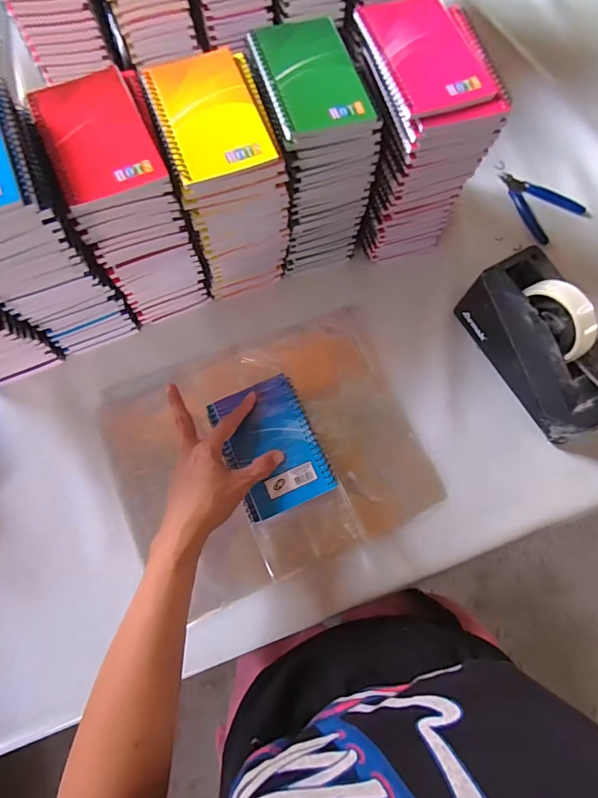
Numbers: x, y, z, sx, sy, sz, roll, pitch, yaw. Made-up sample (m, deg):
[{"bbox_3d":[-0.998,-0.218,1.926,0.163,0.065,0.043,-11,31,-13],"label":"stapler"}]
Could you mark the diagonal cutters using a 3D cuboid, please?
[{"bbox_3d":[0.333,-0.282,0.591,0.084,0.010,0.116,-35,79,-9],"label":"diagonal cutters"}]

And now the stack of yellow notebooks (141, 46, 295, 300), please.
[{"bbox_3d":[-0.075,-0.224,0.457,0.101,0.199,0.136,-19,77,-5],"label":"stack of yellow notebooks"}]

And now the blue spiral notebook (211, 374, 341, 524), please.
[{"bbox_3d":[-0.028,0.048,0.428,0.092,0.010,0.129,-23,77,-7],"label":"blue spiral notebook"}]

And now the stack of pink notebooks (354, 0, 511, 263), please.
[{"bbox_3d":[0.118,-0.276,0.462,0.103,0.204,0.141,-14,76,-4],"label":"stack of pink notebooks"}]

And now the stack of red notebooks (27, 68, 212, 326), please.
[{"bbox_3d":[-0.167,-0.193,0.438,0.094,0.193,0.135,-17,77,-5],"label":"stack of red notebooks"}]

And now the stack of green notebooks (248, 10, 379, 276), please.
[{"bbox_3d":[0.015,-0.263,0.466,0.105,0.196,0.137,-16,77,-5],"label":"stack of green notebooks"}]

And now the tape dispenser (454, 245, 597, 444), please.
[{"bbox_3d":[0.272,-0.064,0.452,0.073,0.108,0.191,-29,78,-8],"label":"tape dispenser"}]

